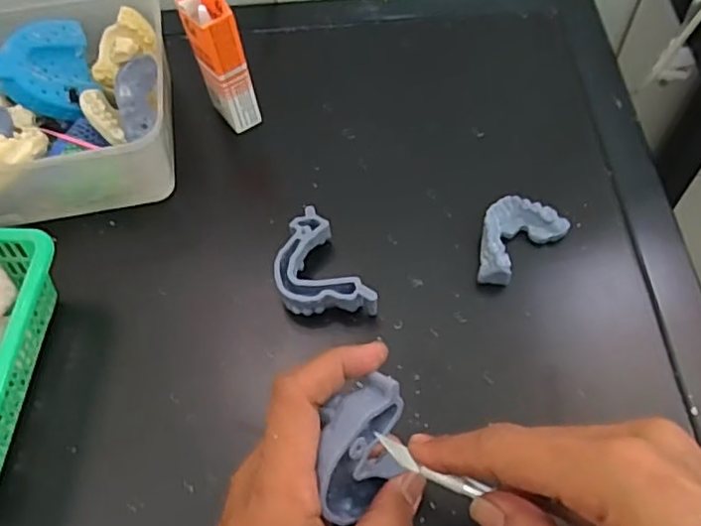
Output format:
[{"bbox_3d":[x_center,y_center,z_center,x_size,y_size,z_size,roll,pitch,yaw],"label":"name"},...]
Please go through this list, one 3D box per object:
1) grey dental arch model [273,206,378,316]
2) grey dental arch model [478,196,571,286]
[{"bbox_3d":[-0.023,0.008,0.397,0.048,0.025,0.076,-29,63,-13],"label":"grey dental arch model"},{"bbox_3d":[0.103,-0.017,0.406,0.065,0.021,0.041,-37,65,-17],"label":"grey dental arch model"}]

